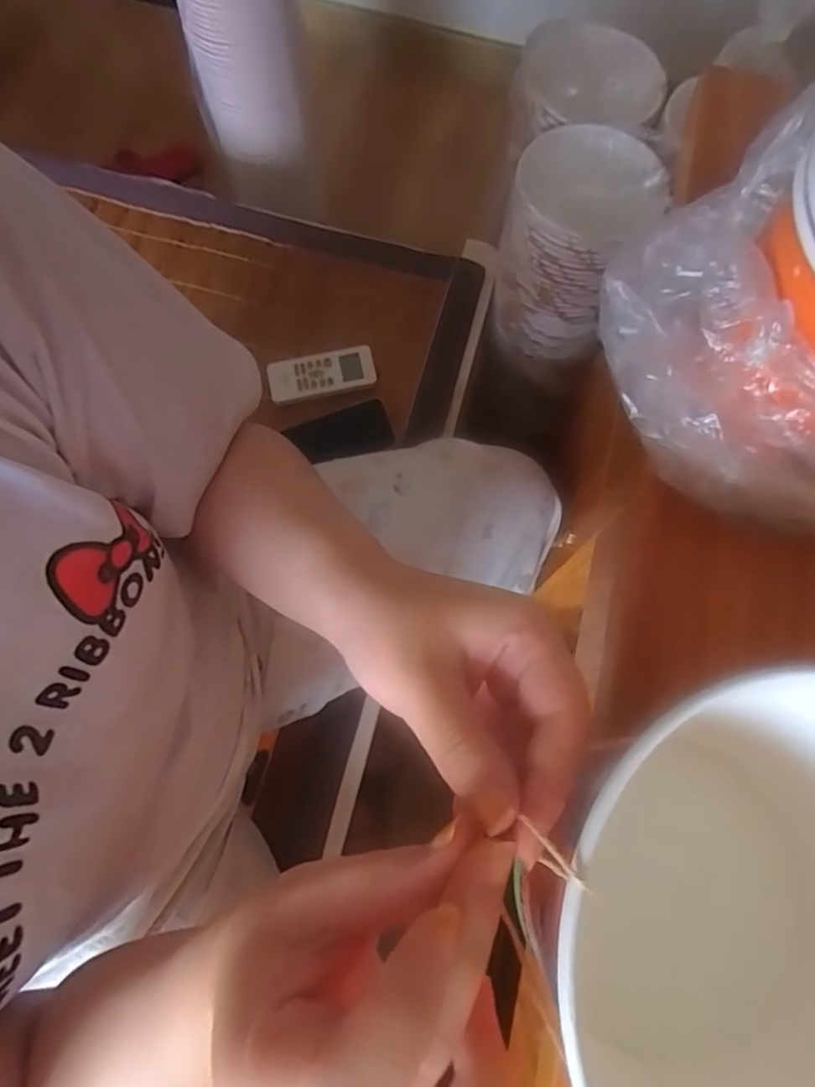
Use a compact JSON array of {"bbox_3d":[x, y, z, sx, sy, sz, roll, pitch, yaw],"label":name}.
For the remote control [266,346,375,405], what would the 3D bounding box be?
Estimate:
[{"bbox_3d":[-0.107,-0.210,0.737,0.130,0.016,0.054,-9,72,-6],"label":"remote control"}]

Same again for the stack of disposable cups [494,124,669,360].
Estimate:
[{"bbox_3d":[0.193,-0.370,0.743,0.146,0.215,0.172,11,71,1],"label":"stack of disposable cups"}]

